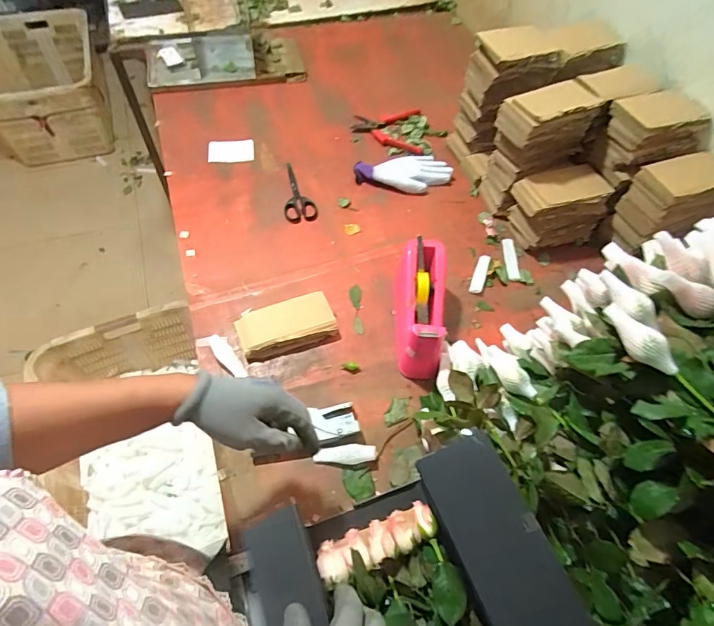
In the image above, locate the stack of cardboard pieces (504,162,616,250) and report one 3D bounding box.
[{"bbox_3d":[0.376,-0.201,0.841,0.155,0.110,0.109,-13,60,-11],"label":"stack of cardboard pieces"}]

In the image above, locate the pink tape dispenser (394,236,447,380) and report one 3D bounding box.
[{"bbox_3d":[0.099,-0.012,0.701,0.077,0.096,0.219,5,69,-2],"label":"pink tape dispenser"}]

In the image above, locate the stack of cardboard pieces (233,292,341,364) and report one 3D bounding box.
[{"bbox_3d":[-0.115,0.024,0.726,0.152,0.032,0.085,-15,60,-12],"label":"stack of cardboard pieces"}]

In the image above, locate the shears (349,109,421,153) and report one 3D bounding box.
[{"bbox_3d":[0.070,-0.430,1.028,0.155,0.013,0.139,5,58,0],"label":"shears"}]

